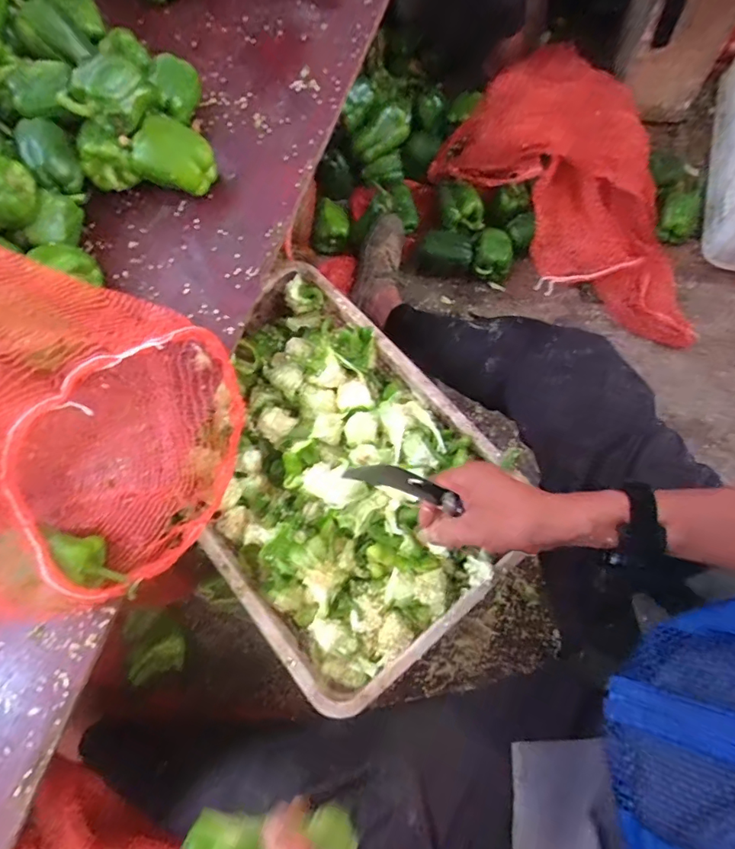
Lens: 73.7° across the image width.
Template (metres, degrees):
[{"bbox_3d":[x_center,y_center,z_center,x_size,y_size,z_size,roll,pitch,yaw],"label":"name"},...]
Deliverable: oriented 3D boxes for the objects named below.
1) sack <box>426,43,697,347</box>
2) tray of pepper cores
[{"bbox_3d":[0.435,-0.426,0.934,0.329,0.142,0.599,-36,73,-6],"label":"sack"},{"bbox_3d":[-0.064,0.049,0.651,0.350,0.107,0.503,-40,74,-7],"label":"tray of pepper cores"}]

